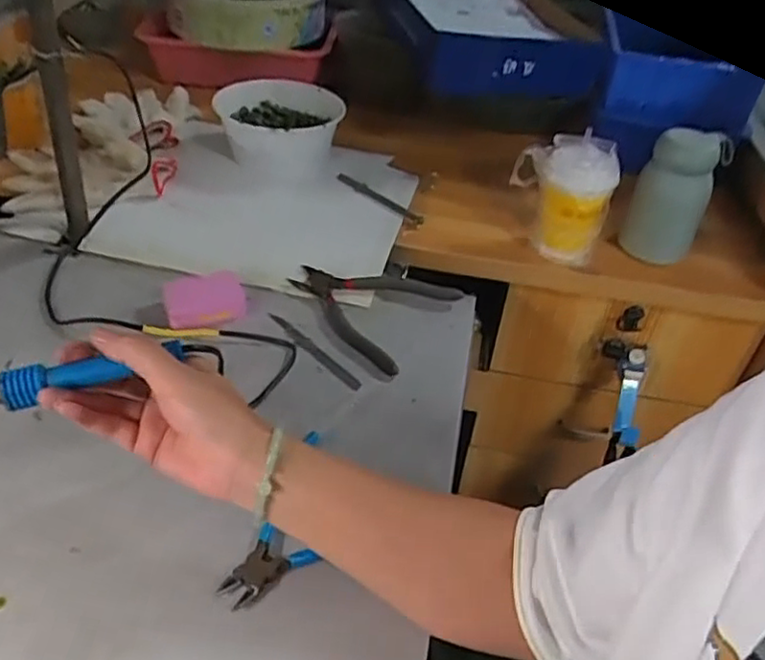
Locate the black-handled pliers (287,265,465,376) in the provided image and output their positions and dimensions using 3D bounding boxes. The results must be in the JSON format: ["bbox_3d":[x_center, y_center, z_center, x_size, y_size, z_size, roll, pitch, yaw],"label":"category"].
[{"bbox_3d":[-0.018,-0.032,0.685,0.157,0.018,0.138,25,43,23],"label":"black-handled pliers"}]

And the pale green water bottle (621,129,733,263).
[{"bbox_3d":[0.318,-0.138,0.735,0.070,0.153,0.066,26,44,25],"label":"pale green water bottle"}]

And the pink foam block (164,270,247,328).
[{"bbox_3d":[-0.177,-0.031,0.669,0.077,0.017,0.076,-10,41,-17],"label":"pink foam block"}]

